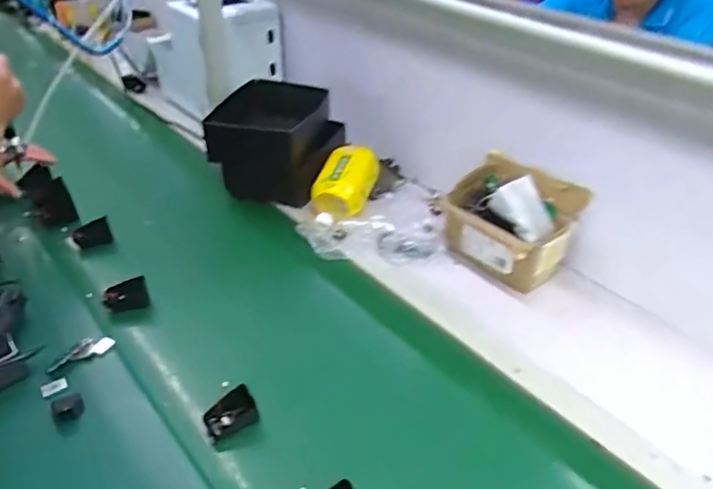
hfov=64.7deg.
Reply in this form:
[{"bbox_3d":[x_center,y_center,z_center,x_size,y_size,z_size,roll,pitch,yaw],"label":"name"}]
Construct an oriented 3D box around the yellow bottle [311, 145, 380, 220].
[{"bbox_3d":[-0.017,-0.113,1.112,0.101,0.103,0.152,13,39,17],"label":"yellow bottle"}]

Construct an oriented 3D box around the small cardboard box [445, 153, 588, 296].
[{"bbox_3d":[0.266,-0.043,0.972,0.153,0.153,0.197,-25,42,-26],"label":"small cardboard box"}]

